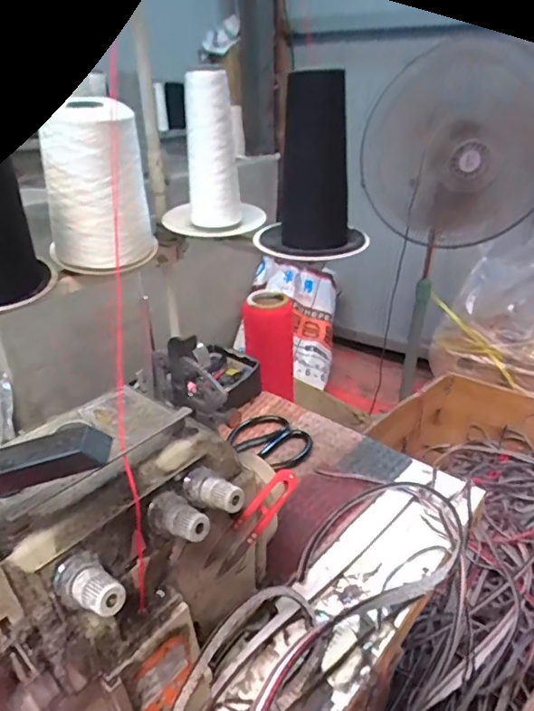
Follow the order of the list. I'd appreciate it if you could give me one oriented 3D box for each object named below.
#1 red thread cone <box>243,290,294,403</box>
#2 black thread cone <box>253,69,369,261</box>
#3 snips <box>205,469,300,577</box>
[{"bbox_3d":[0.004,-0.022,0.976,0.090,0.184,0.098,0,27,-1],"label":"red thread cone"},{"bbox_3d":[0.044,-0.189,0.524,0.106,0.169,0.105,1,27,0],"label":"black thread cone"},{"bbox_3d":[-0.010,0.131,0.417,0.015,0.022,0.097,22,55,37],"label":"snips"}]

